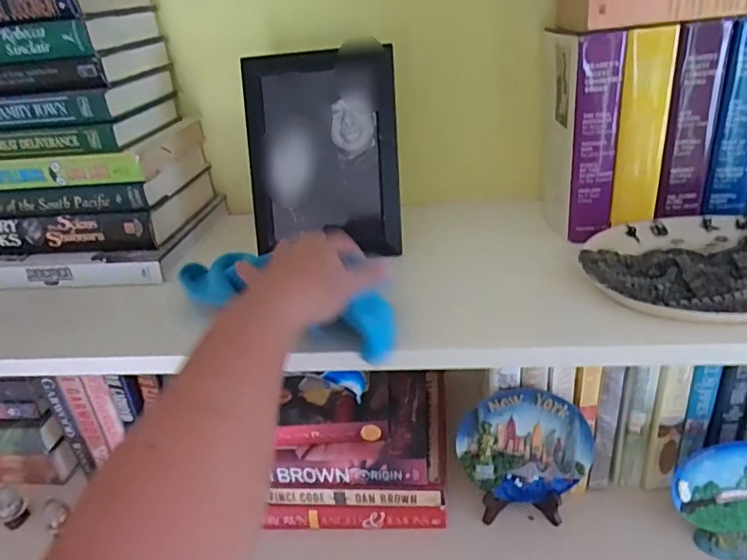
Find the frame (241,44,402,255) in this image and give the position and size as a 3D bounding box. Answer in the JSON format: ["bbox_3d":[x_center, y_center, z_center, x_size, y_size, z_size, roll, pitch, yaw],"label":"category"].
[{"bbox_3d":[-0.051,-0.125,0.534,0.150,0.191,0.018,-1,13,9],"label":"frame"}]

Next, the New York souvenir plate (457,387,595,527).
[{"bbox_3d":[0.166,0.193,0.587,0.137,0.149,0.037,-1,27,10],"label":"New York souvenir plate"}]

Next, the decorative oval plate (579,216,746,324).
[{"bbox_3d":[0.290,-0.015,0.443,0.214,0.020,0.158,-1,27,10],"label":"decorative oval plate"}]

